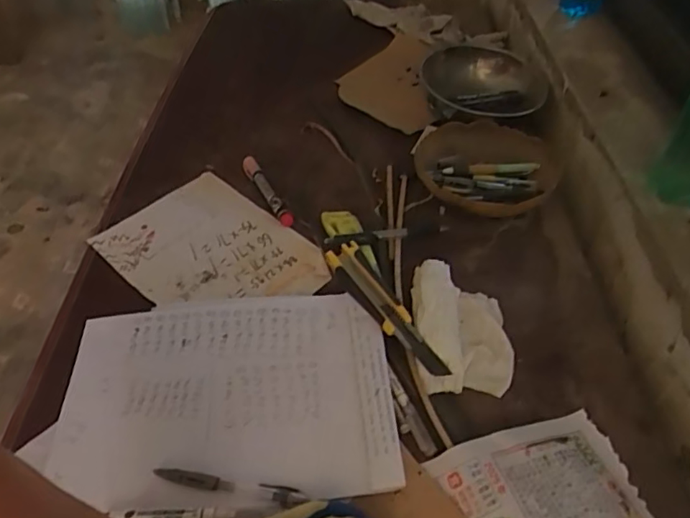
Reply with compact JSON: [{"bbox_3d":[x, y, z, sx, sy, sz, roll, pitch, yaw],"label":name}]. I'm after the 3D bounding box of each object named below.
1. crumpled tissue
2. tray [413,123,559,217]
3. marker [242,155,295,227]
[{"bbox_3d":[0.116,0.060,0.555,0.092,0.026,0.150,-3,47,0],"label":"crumpled tissue"},{"bbox_3d":[0.174,-0.112,0.706,0.172,0.037,0.162,24,52,23],"label":"tray"},{"bbox_3d":[-0.099,-0.089,0.712,0.021,0.020,0.133,-24,50,-19],"label":"marker"}]

